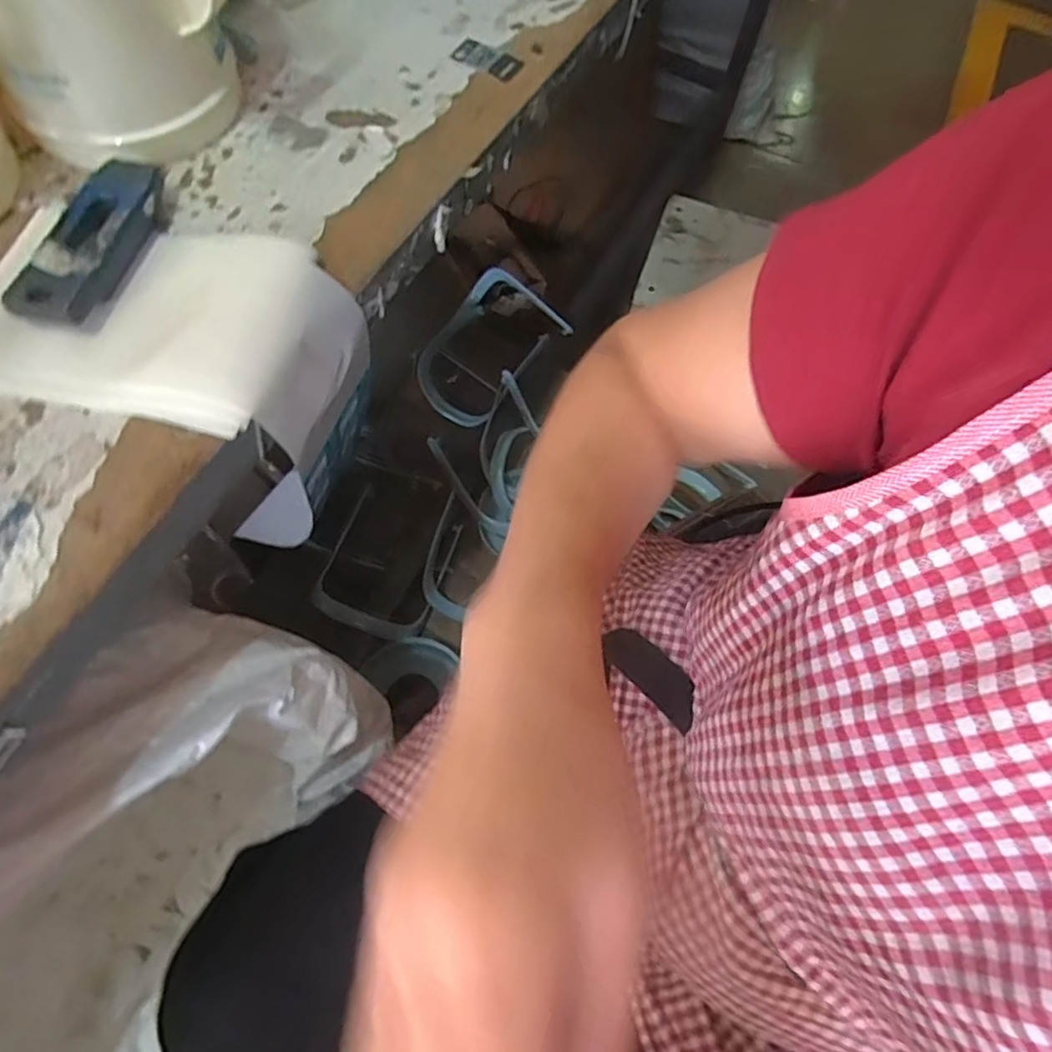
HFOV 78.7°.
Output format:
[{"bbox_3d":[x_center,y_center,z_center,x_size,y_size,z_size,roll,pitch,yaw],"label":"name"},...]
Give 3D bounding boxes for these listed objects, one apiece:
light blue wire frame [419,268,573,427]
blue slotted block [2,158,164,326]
[{"bbox_3d":[-0.061,-0.307,1.051,0.202,0.137,0.250,32,67,10],"label":"light blue wire frame"},{"bbox_3d":[-0.267,-0.182,0.405,0.047,0.021,0.136,10,65,0],"label":"blue slotted block"}]

